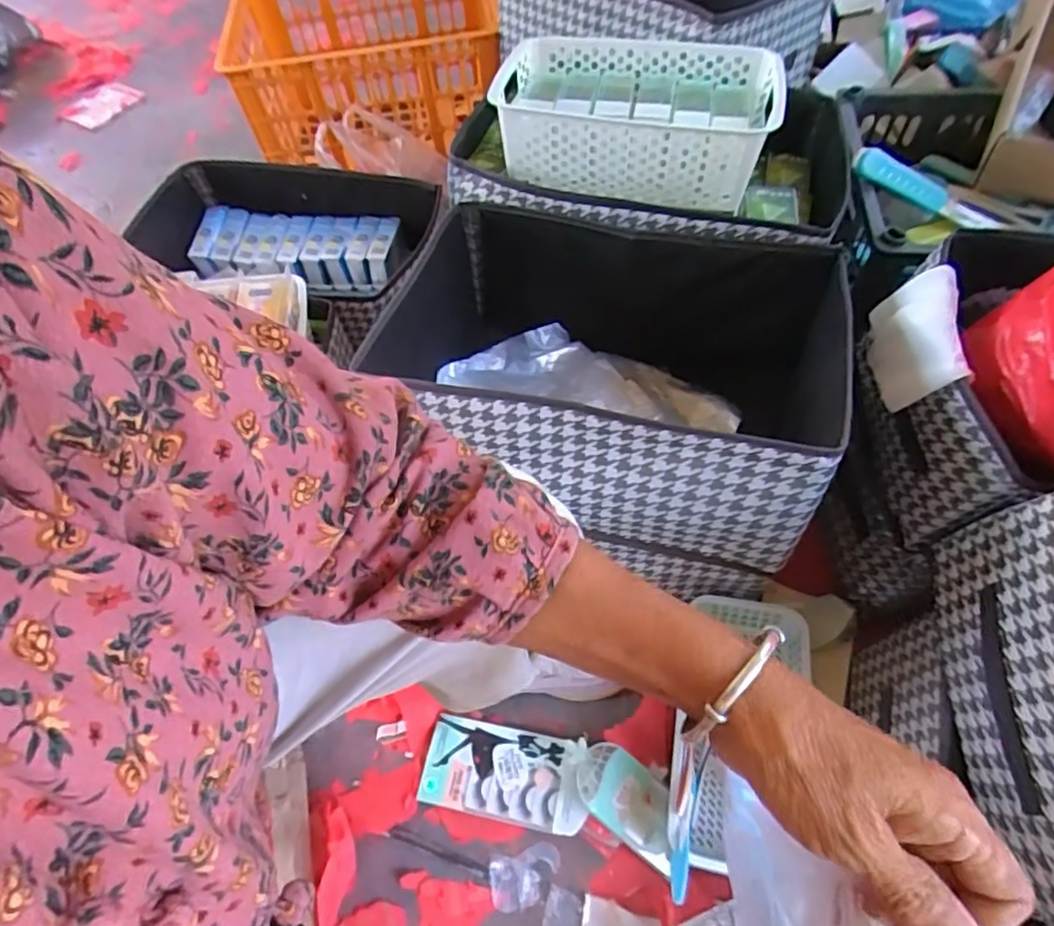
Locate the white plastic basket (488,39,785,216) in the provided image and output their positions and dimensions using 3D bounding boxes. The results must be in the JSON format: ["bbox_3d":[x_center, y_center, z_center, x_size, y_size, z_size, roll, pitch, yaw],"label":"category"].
[{"bbox_3d":[0.120,-0.399,0.732,0.315,0.082,0.228,9,57,10],"label":"white plastic basket"}]

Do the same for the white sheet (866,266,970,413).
[{"bbox_3d":[0.364,-0.117,0.594,0.020,0.086,0.123,19,58,-24],"label":"white sheet"}]

